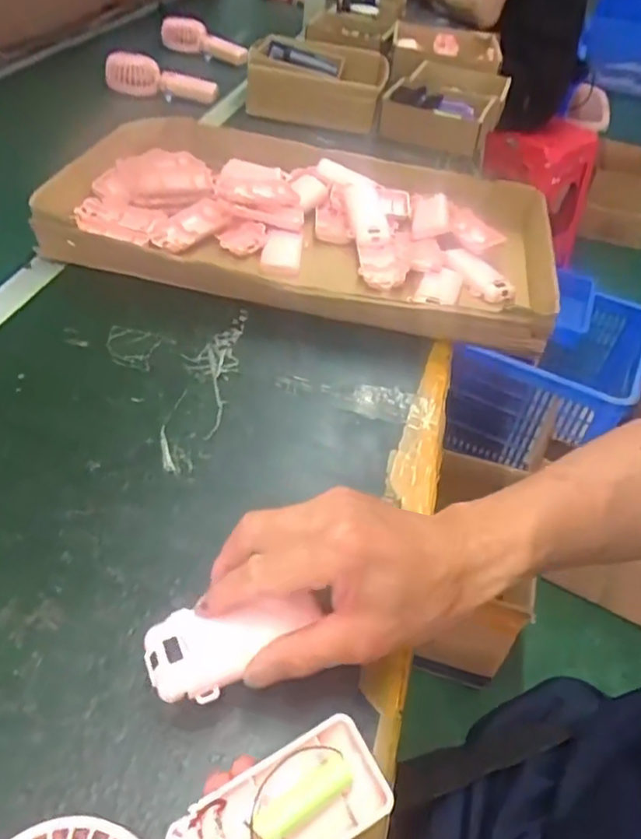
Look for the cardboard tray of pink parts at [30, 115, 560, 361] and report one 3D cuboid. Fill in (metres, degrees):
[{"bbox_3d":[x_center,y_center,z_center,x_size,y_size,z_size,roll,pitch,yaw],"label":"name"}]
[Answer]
[{"bbox_3d":[0.005,-0.221,0.696,0.550,0.059,0.321,13,44,6],"label":"cardboard tray of pink parts"}]

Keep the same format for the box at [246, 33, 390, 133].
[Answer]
[{"bbox_3d":[-0.008,-0.530,0.994,0.212,0.086,0.172,11,44,3],"label":"box"}]

